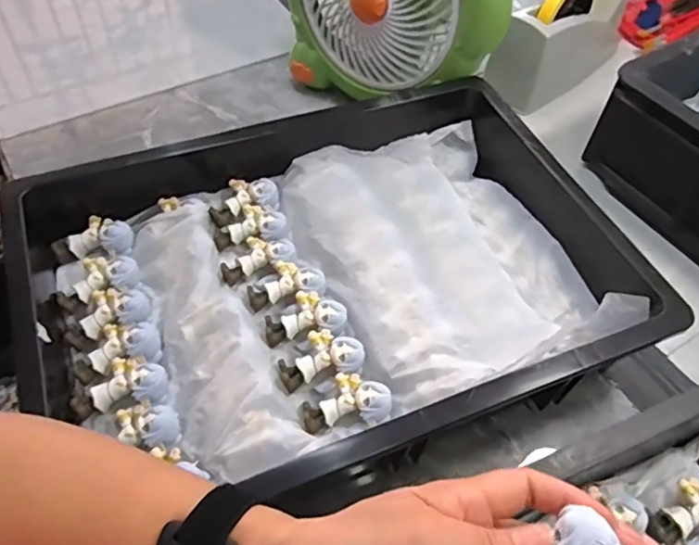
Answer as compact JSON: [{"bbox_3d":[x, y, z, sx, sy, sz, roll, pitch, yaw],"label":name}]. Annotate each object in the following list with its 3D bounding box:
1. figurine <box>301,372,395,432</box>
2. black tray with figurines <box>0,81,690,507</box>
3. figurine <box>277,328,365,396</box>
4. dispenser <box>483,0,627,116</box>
[{"bbox_3d":[-0.002,0.091,0.409,0.061,0.023,0.038,-5,54,-7],"label":"figurine"},{"bbox_3d":[-0.012,-0.003,0.464,0.449,0.064,0.318,-18,57,-15],"label":"black tray with figurines"},{"bbox_3d":[-0.023,0.067,0.427,0.062,0.026,0.037,-18,57,-16],"label":"figurine"},{"bbox_3d":[0.265,-0.293,0.687,0.205,0.119,0.072,-37,63,-26],"label":"dispenser"}]

